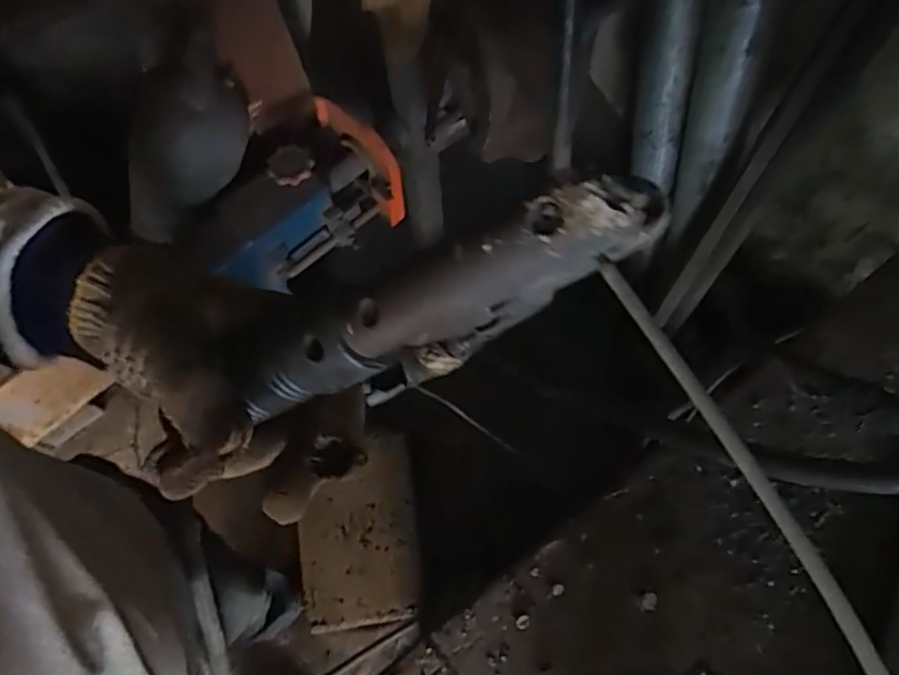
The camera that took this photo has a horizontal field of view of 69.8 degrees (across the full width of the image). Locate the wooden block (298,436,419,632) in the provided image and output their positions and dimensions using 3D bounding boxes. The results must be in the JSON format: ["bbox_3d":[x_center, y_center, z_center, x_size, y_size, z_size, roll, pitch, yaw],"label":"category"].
[{"bbox_3d":[-0.153,0.321,1.080,0.189,0.025,0.296,-7,69,0],"label":"wooden block"}]

